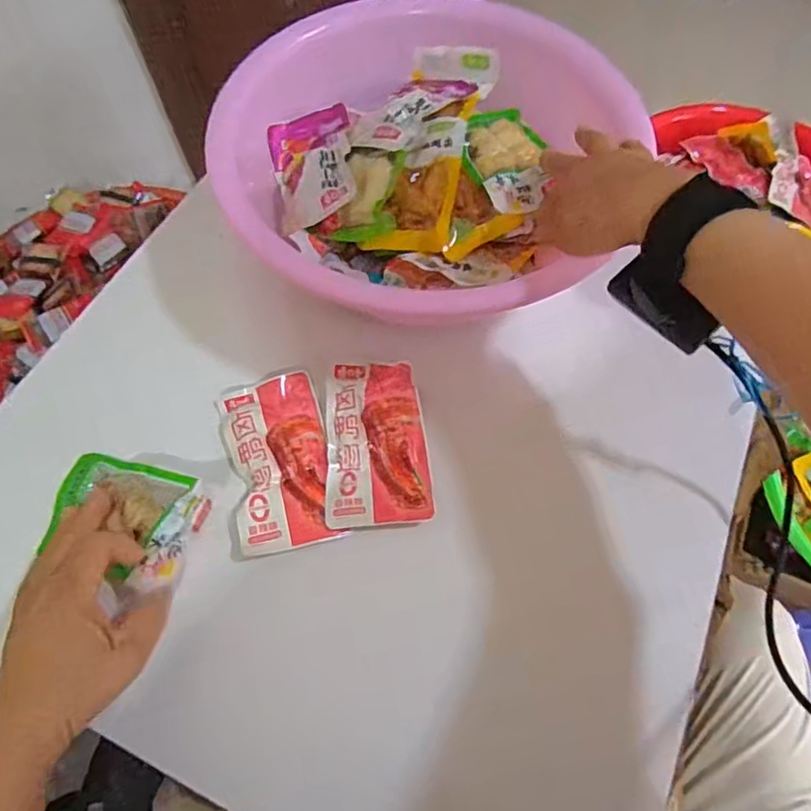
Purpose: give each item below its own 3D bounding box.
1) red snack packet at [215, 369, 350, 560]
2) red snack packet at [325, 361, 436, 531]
[{"bbox_3d":[-0.095,0.039,0.431,0.074,0.007,0.135,-15,66,-8],"label":"red snack packet"},{"bbox_3d":[-0.023,0.026,0.438,0.076,0.007,0.130,-5,65,-3],"label":"red snack packet"}]

